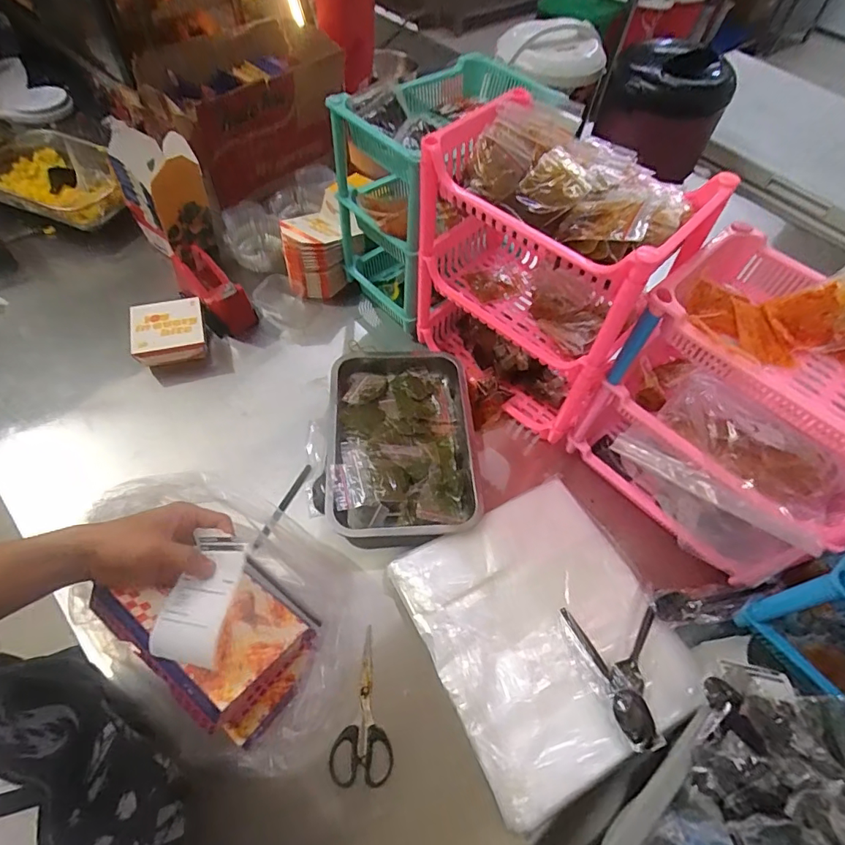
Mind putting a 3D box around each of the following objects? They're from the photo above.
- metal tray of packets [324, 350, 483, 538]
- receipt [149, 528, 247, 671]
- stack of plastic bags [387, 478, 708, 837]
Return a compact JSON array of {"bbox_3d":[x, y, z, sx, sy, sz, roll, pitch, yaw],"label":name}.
[{"bbox_3d":[-0.033,0.023,0.740,0.226,0.039,0.317,-3,57,-7],"label":"metal tray of packets"},{"bbox_3d":[-0.200,0.161,0.445,0.070,0.025,0.104,-2,53,21],"label":"receipt"},{"bbox_3d":[0.145,0.246,0.597,0.275,0.037,0.309,-21,61,-18],"label":"stack of plastic bags"}]

